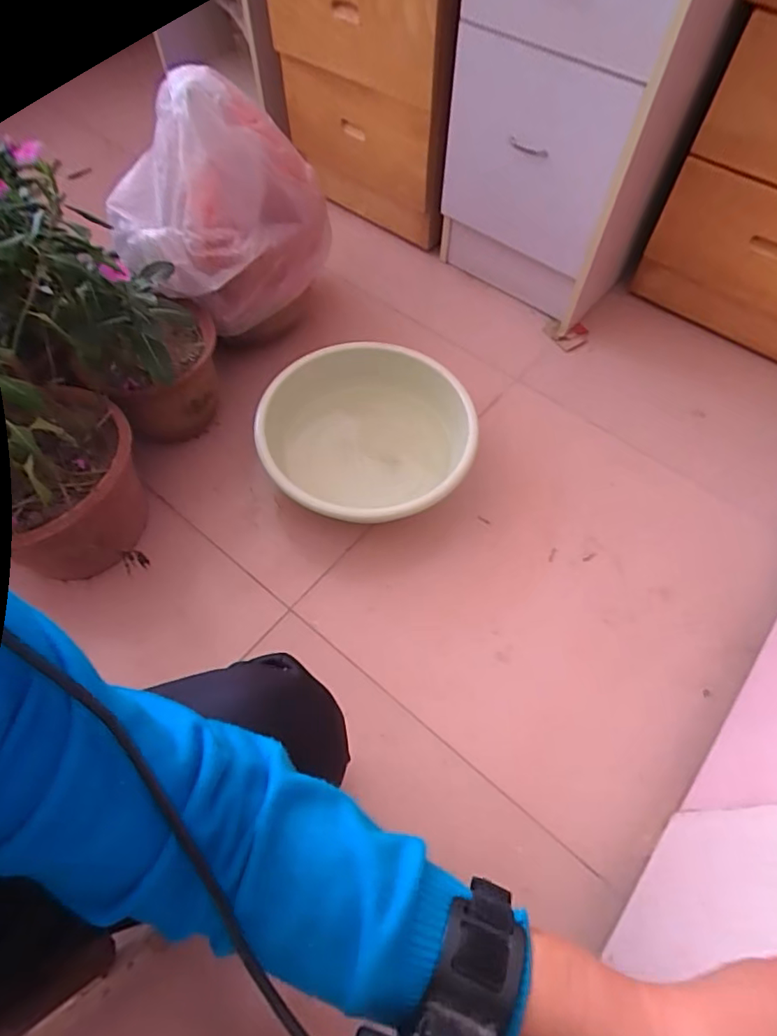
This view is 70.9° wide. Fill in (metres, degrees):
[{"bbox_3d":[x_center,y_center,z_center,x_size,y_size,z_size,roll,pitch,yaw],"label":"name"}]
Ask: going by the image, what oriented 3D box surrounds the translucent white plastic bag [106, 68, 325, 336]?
[{"bbox_3d":[-0.259,-0.470,0.841,0.312,0.308,0.199,-6,60,-5],"label":"translucent white plastic bag"}]

